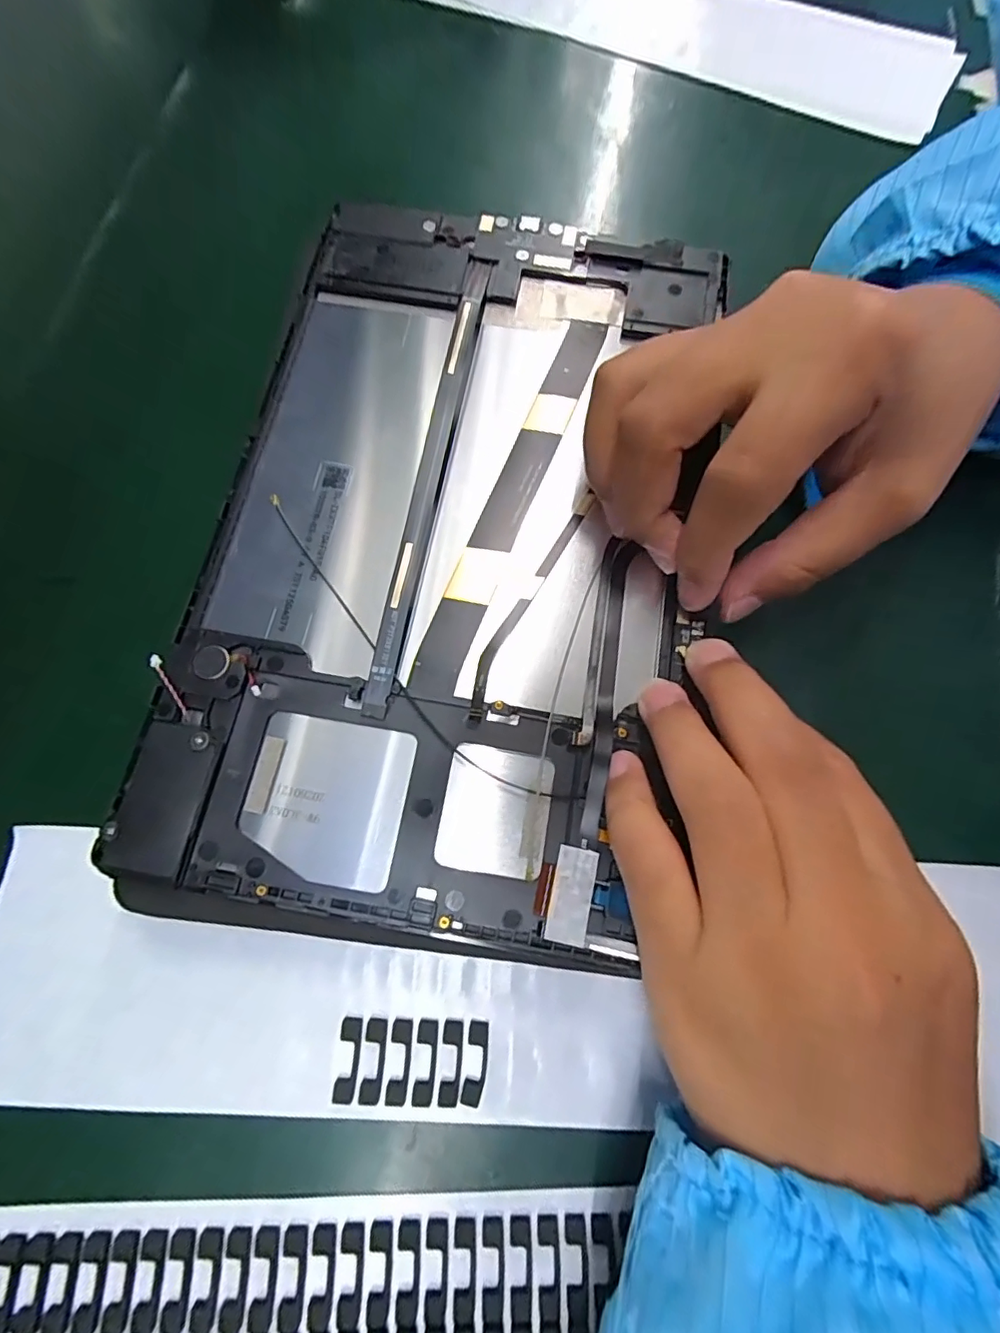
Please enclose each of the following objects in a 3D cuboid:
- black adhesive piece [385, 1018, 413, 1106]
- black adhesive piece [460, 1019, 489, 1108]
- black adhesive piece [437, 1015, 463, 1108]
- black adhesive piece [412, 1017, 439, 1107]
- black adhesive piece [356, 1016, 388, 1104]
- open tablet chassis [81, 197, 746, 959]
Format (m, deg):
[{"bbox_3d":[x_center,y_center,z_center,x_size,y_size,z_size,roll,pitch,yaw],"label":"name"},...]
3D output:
[{"bbox_3d":[-0.027,0.108,0.148,0.006,0.004,0.019,4,72,0],"label":"black adhesive piece"},{"bbox_3d":[-0.007,0.108,0.148,0.006,0.004,0.019,7,69,3],"label":"black adhesive piece"},{"bbox_3d":[-0.013,0.108,0.148,0.006,0.004,0.020,4,73,0],"label":"black adhesive piece"},{"bbox_3d":[-0.020,0.108,0.148,0.006,0.004,0.020,4,73,-1],"label":"black adhesive piece"},{"bbox_3d":[-0.034,0.107,0.148,0.006,0.004,0.020,5,72,-3],"label":"black adhesive piece"},{"bbox_3d":[-0.014,-0.045,0.167,0.136,0.018,0.236,11,78,1],"label":"open tablet chassis"}]

